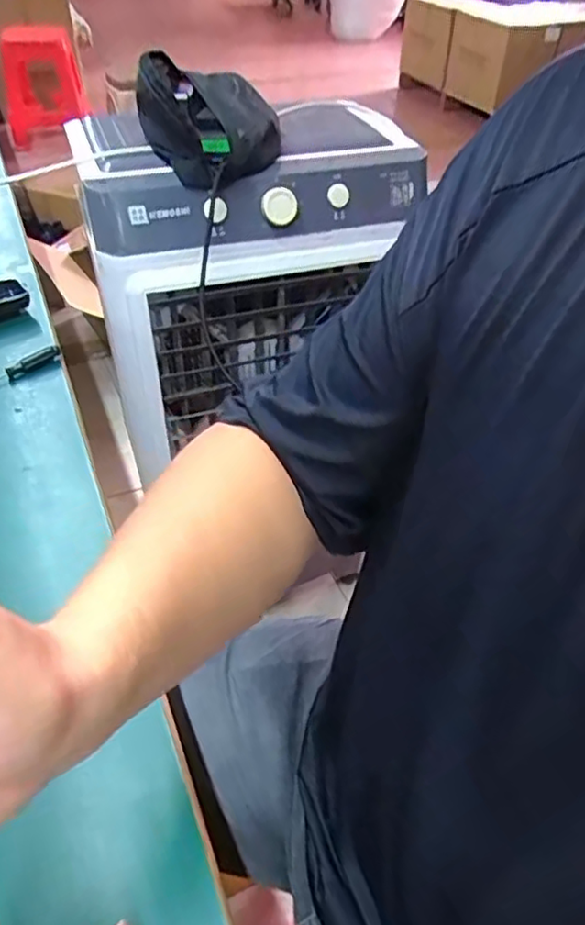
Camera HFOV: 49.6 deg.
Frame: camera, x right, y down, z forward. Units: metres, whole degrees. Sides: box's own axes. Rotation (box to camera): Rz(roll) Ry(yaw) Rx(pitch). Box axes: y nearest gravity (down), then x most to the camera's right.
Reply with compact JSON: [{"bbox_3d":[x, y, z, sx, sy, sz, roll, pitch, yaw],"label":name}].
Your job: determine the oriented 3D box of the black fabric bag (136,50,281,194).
[{"bbox_3d":[-0.093,-0.400,0.728,0.152,0.099,0.184,-8,45,-11],"label":"black fabric bag"}]

